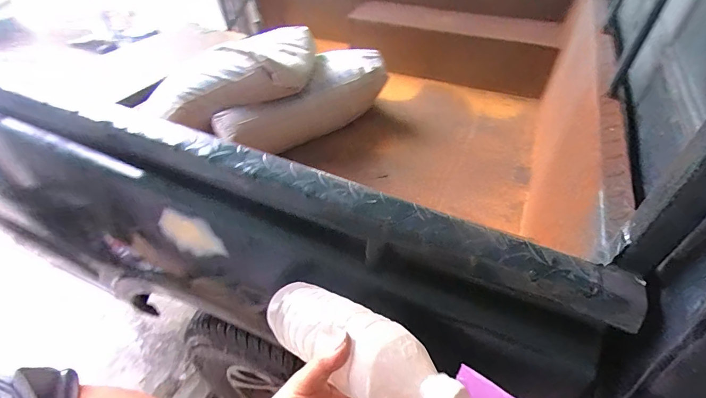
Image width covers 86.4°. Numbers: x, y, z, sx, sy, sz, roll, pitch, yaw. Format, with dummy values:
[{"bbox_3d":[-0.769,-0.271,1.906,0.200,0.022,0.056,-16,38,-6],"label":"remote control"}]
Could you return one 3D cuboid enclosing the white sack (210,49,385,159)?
[{"bbox_3d":[-0.140,-0.312,1.233,0.574,0.190,0.154,-31,51,-28],"label":"white sack"}]

